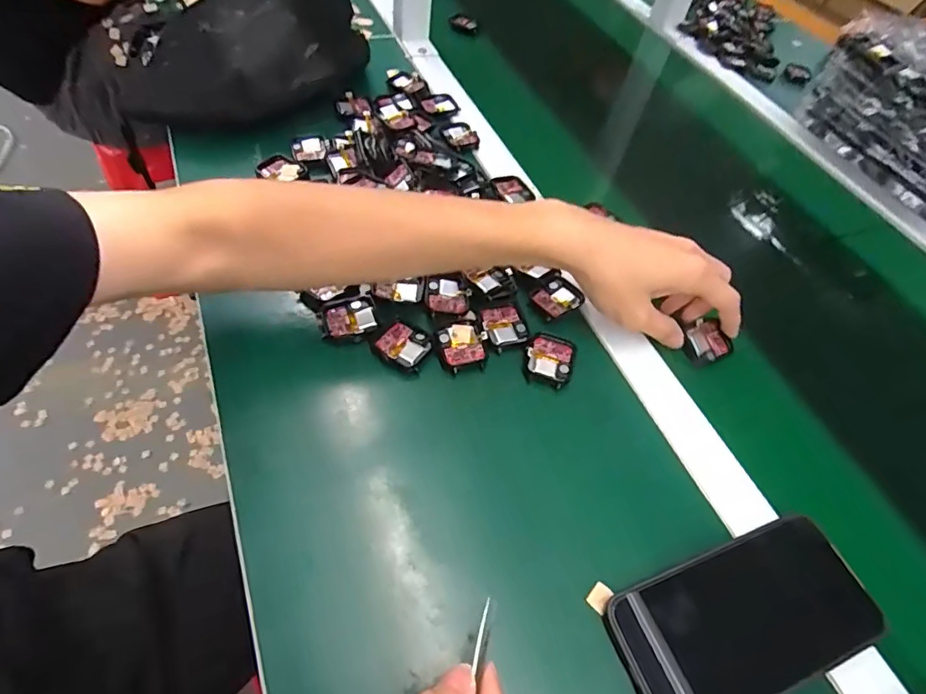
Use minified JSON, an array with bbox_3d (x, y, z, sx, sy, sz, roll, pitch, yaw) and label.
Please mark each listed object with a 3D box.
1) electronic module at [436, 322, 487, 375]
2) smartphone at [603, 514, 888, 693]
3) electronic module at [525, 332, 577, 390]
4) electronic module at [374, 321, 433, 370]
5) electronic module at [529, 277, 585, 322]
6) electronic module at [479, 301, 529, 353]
[{"bbox_3d":[-0.001,0.000,0.399,0.038,0.009,0.041,-11,55,-12],"label":"electronic module"},{"bbox_3d":[0.169,0.162,0.301,0.160,0.010,0.077,-16,56,-15],"label":"smartphone"},{"bbox_3d":[0.069,0.009,0.400,0.037,0.007,0.042,14,54,7],"label":"electronic module"},{"bbox_3d":[-0.046,-0.002,0.392,0.038,0.005,0.035,24,55,13],"label":"electronic module"},{"bbox_3d":[0.083,-0.043,0.440,0.044,0.007,0.035,-26,59,-21],"label":"electronic module"},{"bbox_3d":[0.033,-0.017,0.415,0.040,0.007,0.041,-15,56,-14],"label":"electronic module"}]

